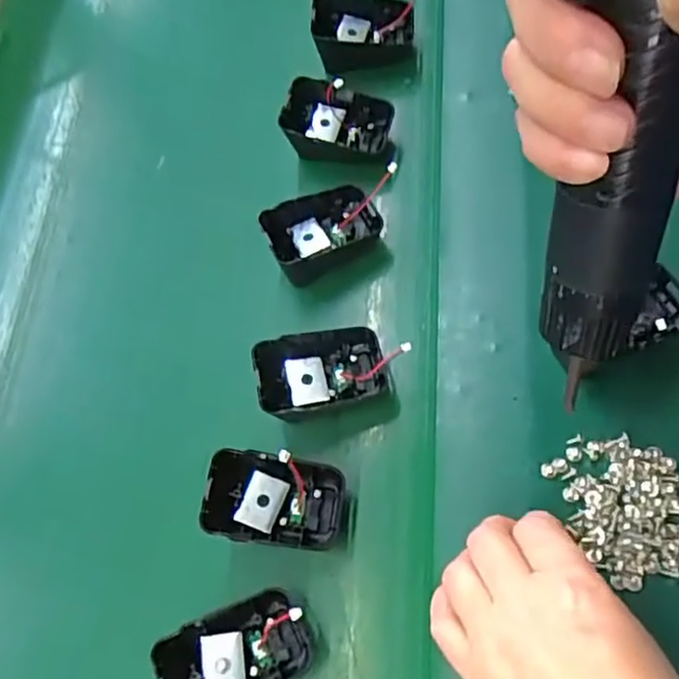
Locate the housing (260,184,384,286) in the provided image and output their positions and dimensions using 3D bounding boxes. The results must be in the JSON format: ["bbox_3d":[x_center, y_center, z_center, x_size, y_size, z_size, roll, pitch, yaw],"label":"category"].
[{"bbox_3d":[-0.010,-0.065,0.405,0.066,0.031,0.048,-26,72,-7],"label":"housing"}]

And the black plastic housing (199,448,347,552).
[{"bbox_3d":[-0.033,0.083,0.343,0.069,0.022,0.045,6,72,4],"label":"black plastic housing"}]

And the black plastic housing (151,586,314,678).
[{"bbox_3d":[-0.047,0.150,0.317,0.075,0.021,0.043,-14,62,-33],"label":"black plastic housing"}]

